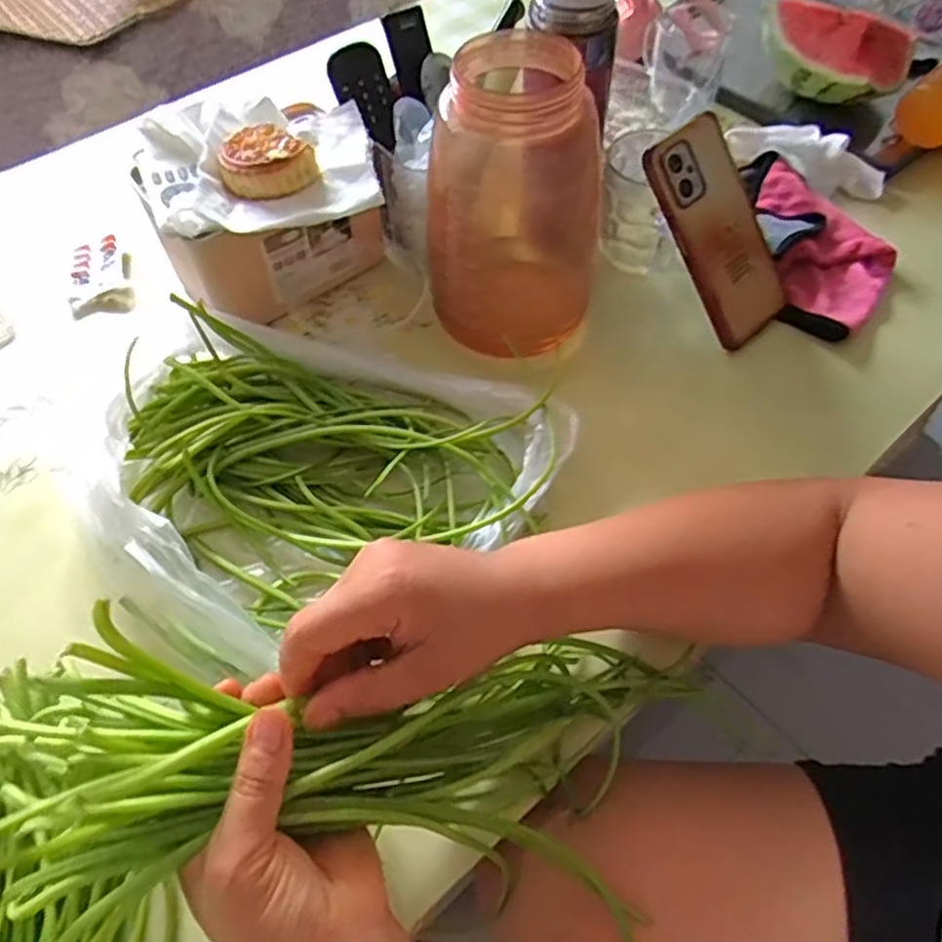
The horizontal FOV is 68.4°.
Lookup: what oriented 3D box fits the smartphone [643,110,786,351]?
[{"bbox_3d":[0.190,-0.181,0.523,0.077,0.161,0.012,-40,23,-15],"label":"smartphone"}]

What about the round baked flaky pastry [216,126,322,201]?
[{"bbox_3d":[-0.147,-0.221,0.492,0.054,0.026,0.062,-38,64,-21],"label":"round baked flaky pastry"}]

